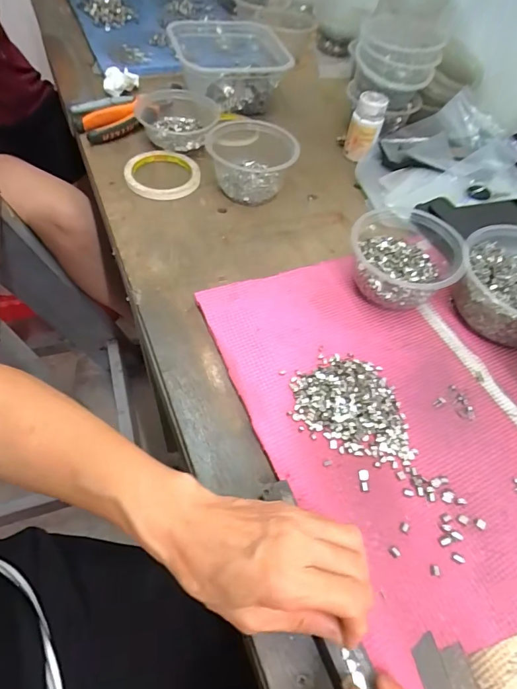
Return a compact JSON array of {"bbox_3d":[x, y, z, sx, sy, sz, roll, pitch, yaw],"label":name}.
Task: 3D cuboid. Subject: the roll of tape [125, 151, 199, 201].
[{"bbox_3d":[-0.127,-0.230,0.550,0.095,0.016,0.092,2,56,-3],"label":"roll of tape"}]

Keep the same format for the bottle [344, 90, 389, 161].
[{"bbox_3d":[0.154,-0.316,0.594,0.046,0.076,0.047,17,56,7],"label":"bottle"}]

